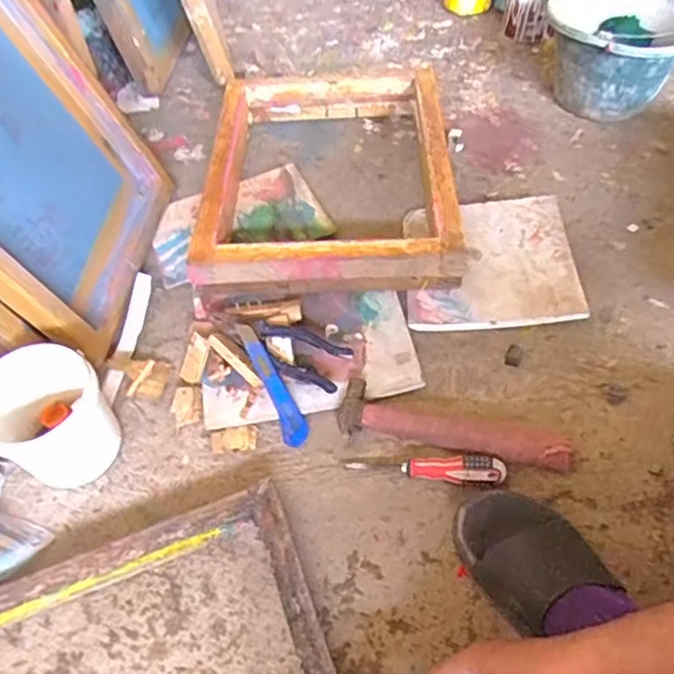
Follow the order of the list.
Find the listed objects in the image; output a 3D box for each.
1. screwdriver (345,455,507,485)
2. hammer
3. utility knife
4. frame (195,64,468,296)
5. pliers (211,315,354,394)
[{"bbox_3d":[0.099,0.146,0.673,0.171,0.020,0.027,-2,53,18],"label":"screwdriver"},{"bbox_3d":[0.133,0.103,0.699,0.263,0.030,0.066,12,56,11],"label":"hammer"},{"bbox_3d":[-0.079,0.056,0.729,0.031,0.015,0.161,-25,82,-14],"label":"utility knife"},{"bbox_3d":[-0.008,-0.246,0.925,0.366,0.085,0.430,0,55,3],"label":"frame"},{"bbox_3d":[-0.073,0.007,0.750,0.184,0.026,0.062,26,79,16],"label":"pliers"}]

